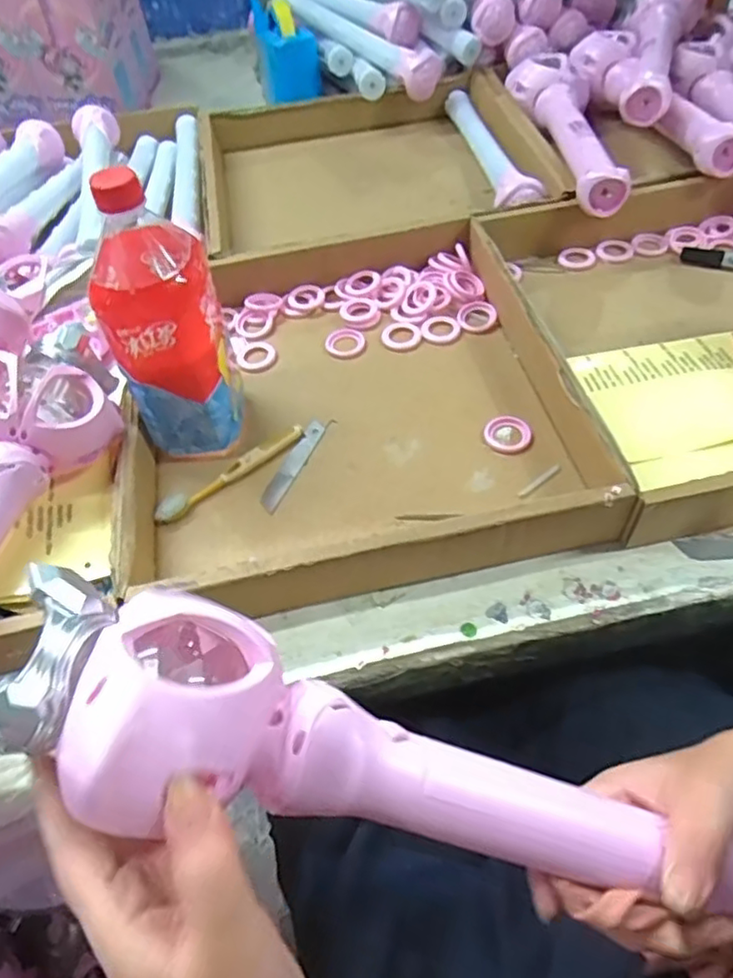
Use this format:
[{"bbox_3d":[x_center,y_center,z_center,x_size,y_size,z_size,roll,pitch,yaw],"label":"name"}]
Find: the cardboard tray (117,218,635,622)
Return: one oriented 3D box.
[{"bbox_3d":[-0.021,-0.087,0.554,0.343,0.060,0.372,-11,53,-4],"label":"cardboard tray"}]

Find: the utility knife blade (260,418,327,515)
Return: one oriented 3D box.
[{"bbox_3d":[-0.059,-0.021,0.536,0.017,0.004,0.097,21,58,10],"label":"utility knife blade"}]

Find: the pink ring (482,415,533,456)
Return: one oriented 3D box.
[{"bbox_3d":[0.116,-0.045,0.535,0.037,0.008,0.038,-2,53,3],"label":"pink ring"}]

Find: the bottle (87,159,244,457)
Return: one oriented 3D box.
[{"bbox_3d":[-0.144,-0.116,0.482,0.073,0.209,0.069,-5,53,1],"label":"bottle"}]

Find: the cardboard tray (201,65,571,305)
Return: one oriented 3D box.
[{"bbox_3d":[0.004,-0.361,0.777,0.378,0.080,0.366,-9,53,-2],"label":"cardboard tray"}]

